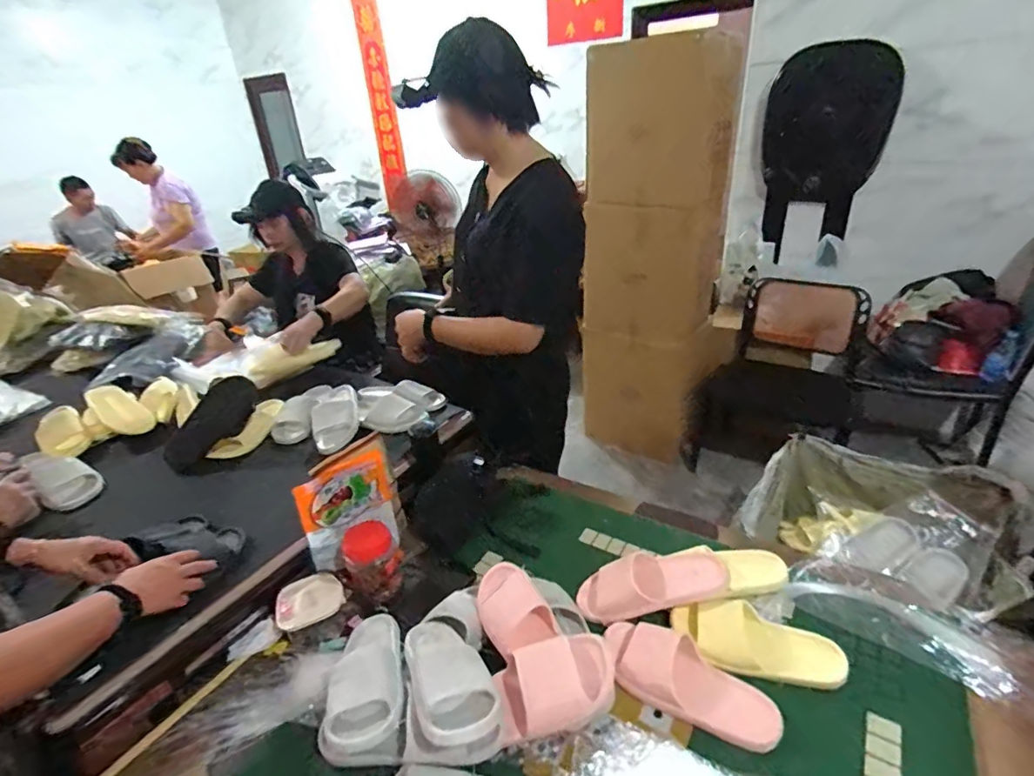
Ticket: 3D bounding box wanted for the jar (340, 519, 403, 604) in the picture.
[{"bbox_3d":[-0.270,0.325,0.962,0.096,0.108,0.101,-4,29,2],"label":"jar"}]

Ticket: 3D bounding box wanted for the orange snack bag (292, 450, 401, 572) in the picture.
[{"bbox_3d":[-0.327,0.243,1.011,0.182,0.194,0.034,-23,28,-35],"label":"orange snack bag"}]

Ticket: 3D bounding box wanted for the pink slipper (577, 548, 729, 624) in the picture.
[{"bbox_3d":[0.228,0.333,0.894,0.252,0.053,0.107,-18,27,11],"label":"pink slipper"}]

